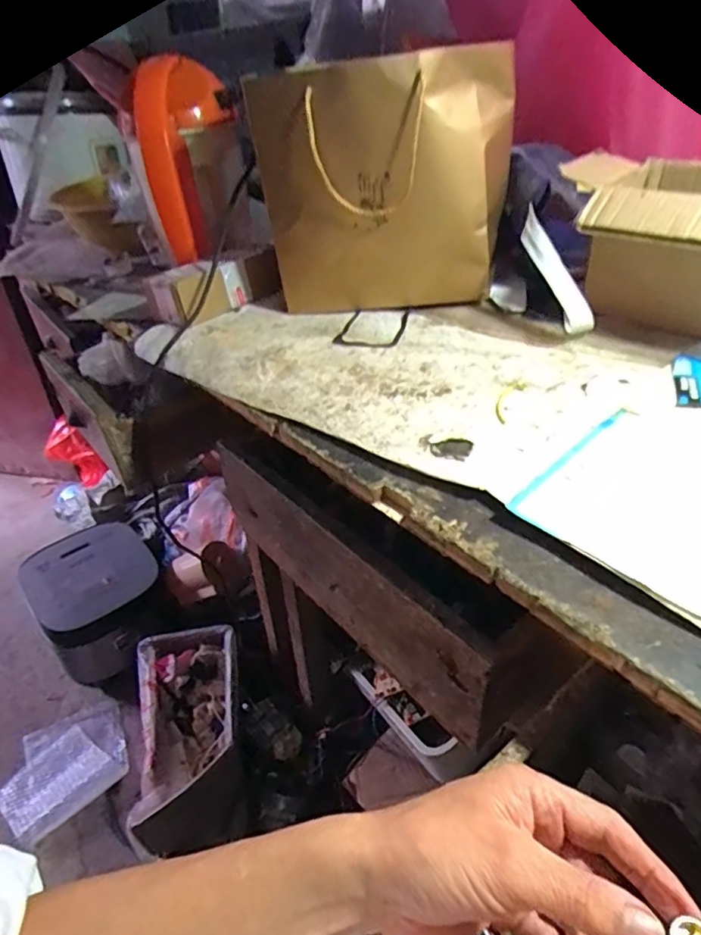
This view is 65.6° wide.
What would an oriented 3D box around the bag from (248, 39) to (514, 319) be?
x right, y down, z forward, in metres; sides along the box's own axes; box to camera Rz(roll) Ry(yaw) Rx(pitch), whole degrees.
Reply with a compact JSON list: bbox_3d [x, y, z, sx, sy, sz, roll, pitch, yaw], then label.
[{"bbox_3d":[0.039,-0.333,0.672,0.294,0.267,0.102,4,39,12],"label":"bag"}]

